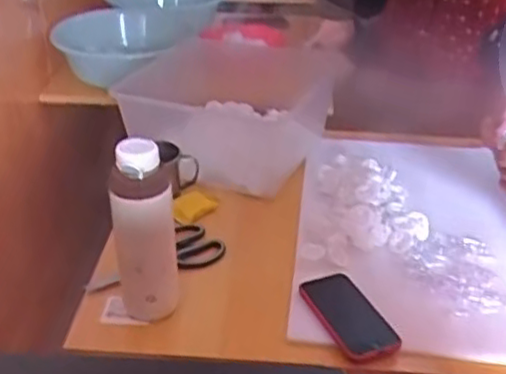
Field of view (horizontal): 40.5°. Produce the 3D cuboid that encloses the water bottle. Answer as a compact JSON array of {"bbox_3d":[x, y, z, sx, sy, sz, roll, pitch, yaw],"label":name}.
[{"bbox_3d":[-0.116,0.052,0.784,0.072,0.224,0.059,12,33,15],"label":"water bottle"}]

